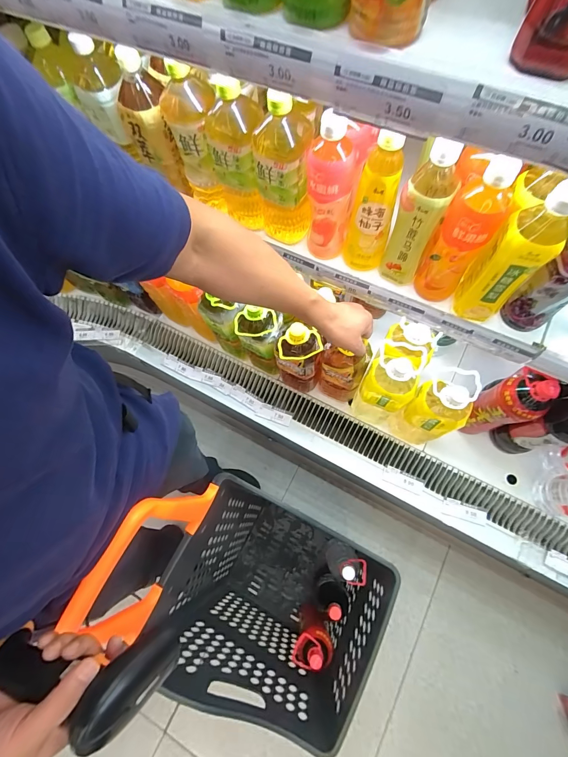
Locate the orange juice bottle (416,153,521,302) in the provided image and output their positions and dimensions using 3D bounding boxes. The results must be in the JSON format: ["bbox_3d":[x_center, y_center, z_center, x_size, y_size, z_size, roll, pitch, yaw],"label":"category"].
[{"bbox_3d":[0.245,-0.193,0.458,0.069,0.224,0.061,29,76,14],"label":"orange juice bottle"}]

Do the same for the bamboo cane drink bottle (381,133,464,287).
[{"bbox_3d":[0.190,-0.227,0.469,0.062,0.212,0.067,19,74,11],"label":"bamboo cane drink bottle"}]

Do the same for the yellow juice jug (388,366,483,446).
[{"bbox_3d":[0.325,0.066,0.750,0.101,0.329,0.113,25,75,13],"label":"yellow juice jug"}]

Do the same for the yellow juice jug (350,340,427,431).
[{"bbox_3d":[0.244,0.024,0.770,0.132,0.331,0.118,24,75,13],"label":"yellow juice jug"}]

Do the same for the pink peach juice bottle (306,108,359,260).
[{"bbox_3d":[0.071,-0.285,0.501,0.069,0.207,0.084,12,75,5],"label":"pink peach juice bottle"}]

